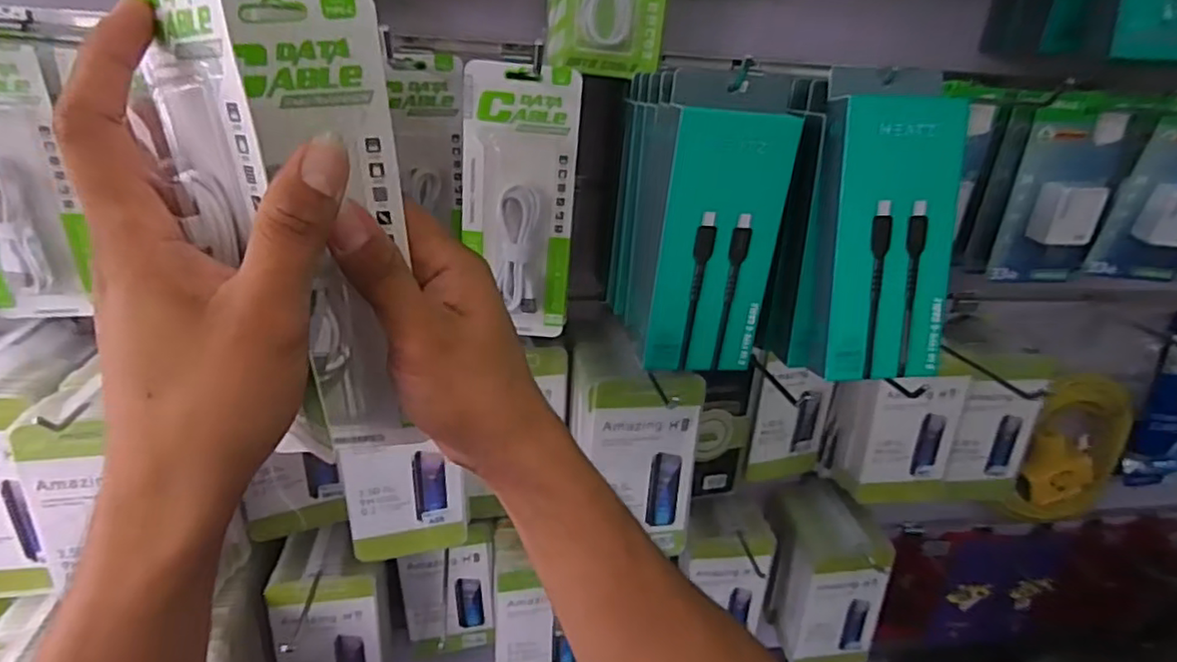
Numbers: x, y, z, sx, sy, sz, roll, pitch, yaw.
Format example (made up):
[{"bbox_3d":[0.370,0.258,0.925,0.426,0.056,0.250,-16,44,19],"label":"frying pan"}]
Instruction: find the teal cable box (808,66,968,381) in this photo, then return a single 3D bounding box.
[{"bbox_3d":[0.167,-0.058,0.367,0.070,0.168,0.024,-2,13,-7],"label":"teal cable box"}]

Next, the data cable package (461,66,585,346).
[{"bbox_3d":[-0.050,-0.089,0.473,0.080,0.189,0.016,2,25,-5],"label":"data cable package"}]

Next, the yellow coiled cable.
[{"bbox_3d":[0.565,0.143,0.757,0.137,0.202,0.034,-6,27,-21],"label":"yellow coiled cable"}]

